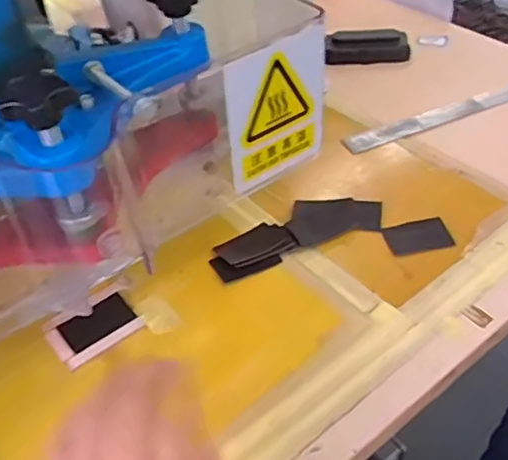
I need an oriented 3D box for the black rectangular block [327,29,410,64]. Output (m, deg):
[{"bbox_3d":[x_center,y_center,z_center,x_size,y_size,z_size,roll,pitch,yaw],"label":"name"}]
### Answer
[{"bbox_3d":[0.140,-0.229,0.743,0.100,0.034,0.032,-3,43,2],"label":"black rectangular block"}]

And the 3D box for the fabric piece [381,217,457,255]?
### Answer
[{"bbox_3d":[0.142,0.006,0.518,0.055,0.004,0.033,-13,49,-3],"label":"fabric piece"}]

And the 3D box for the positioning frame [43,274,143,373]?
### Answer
[{"bbox_3d":[-0.123,0.074,0.464,0.068,0.006,0.052,-32,49,-26],"label":"positioning frame"}]

